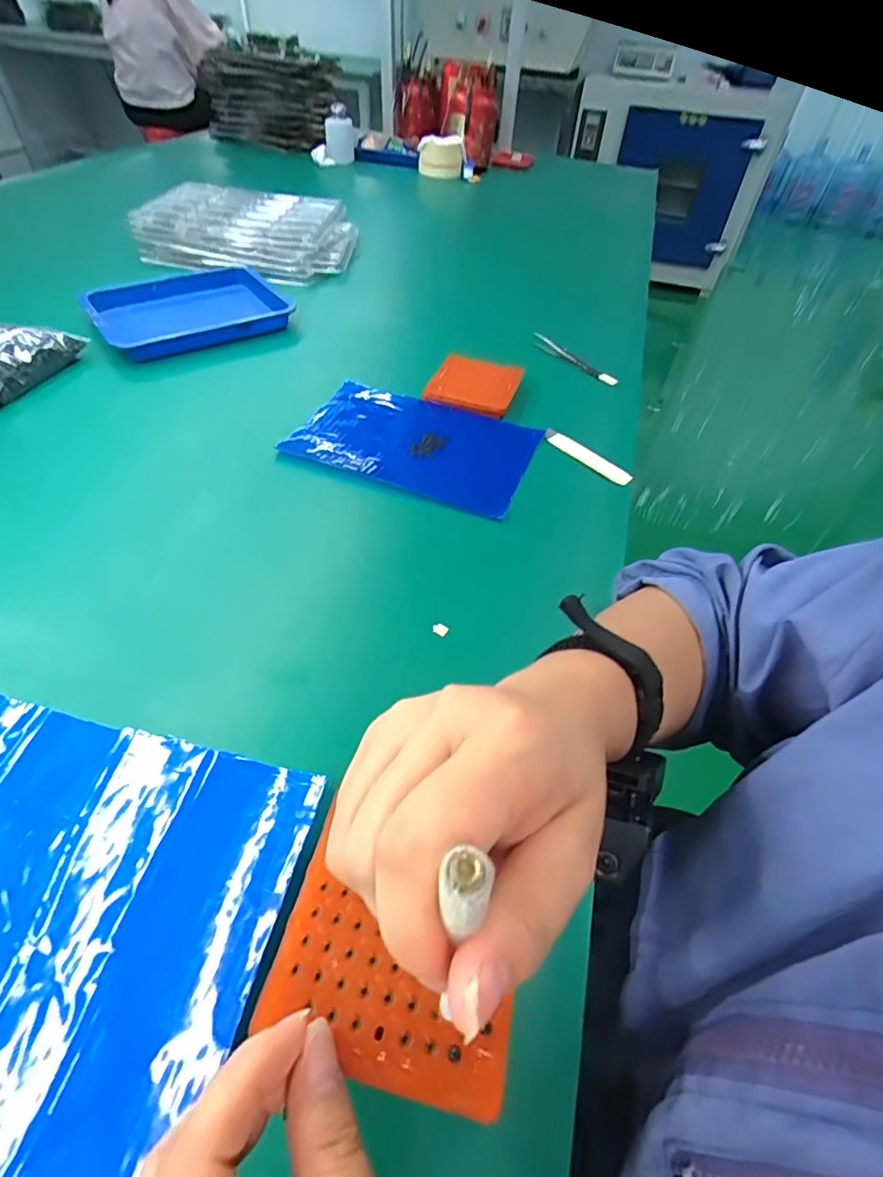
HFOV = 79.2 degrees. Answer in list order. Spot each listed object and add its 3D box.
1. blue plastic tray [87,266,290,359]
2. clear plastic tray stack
[{"bbox_3d":[-0.302,-0.340,0.648,0.211,0.026,0.163,-27,57,-26],"label":"blue plastic tray"},{"bbox_3d":[-0.286,-0.547,0.810,0.292,0.055,0.234,8,49,2],"label":"clear plastic tray stack"}]

